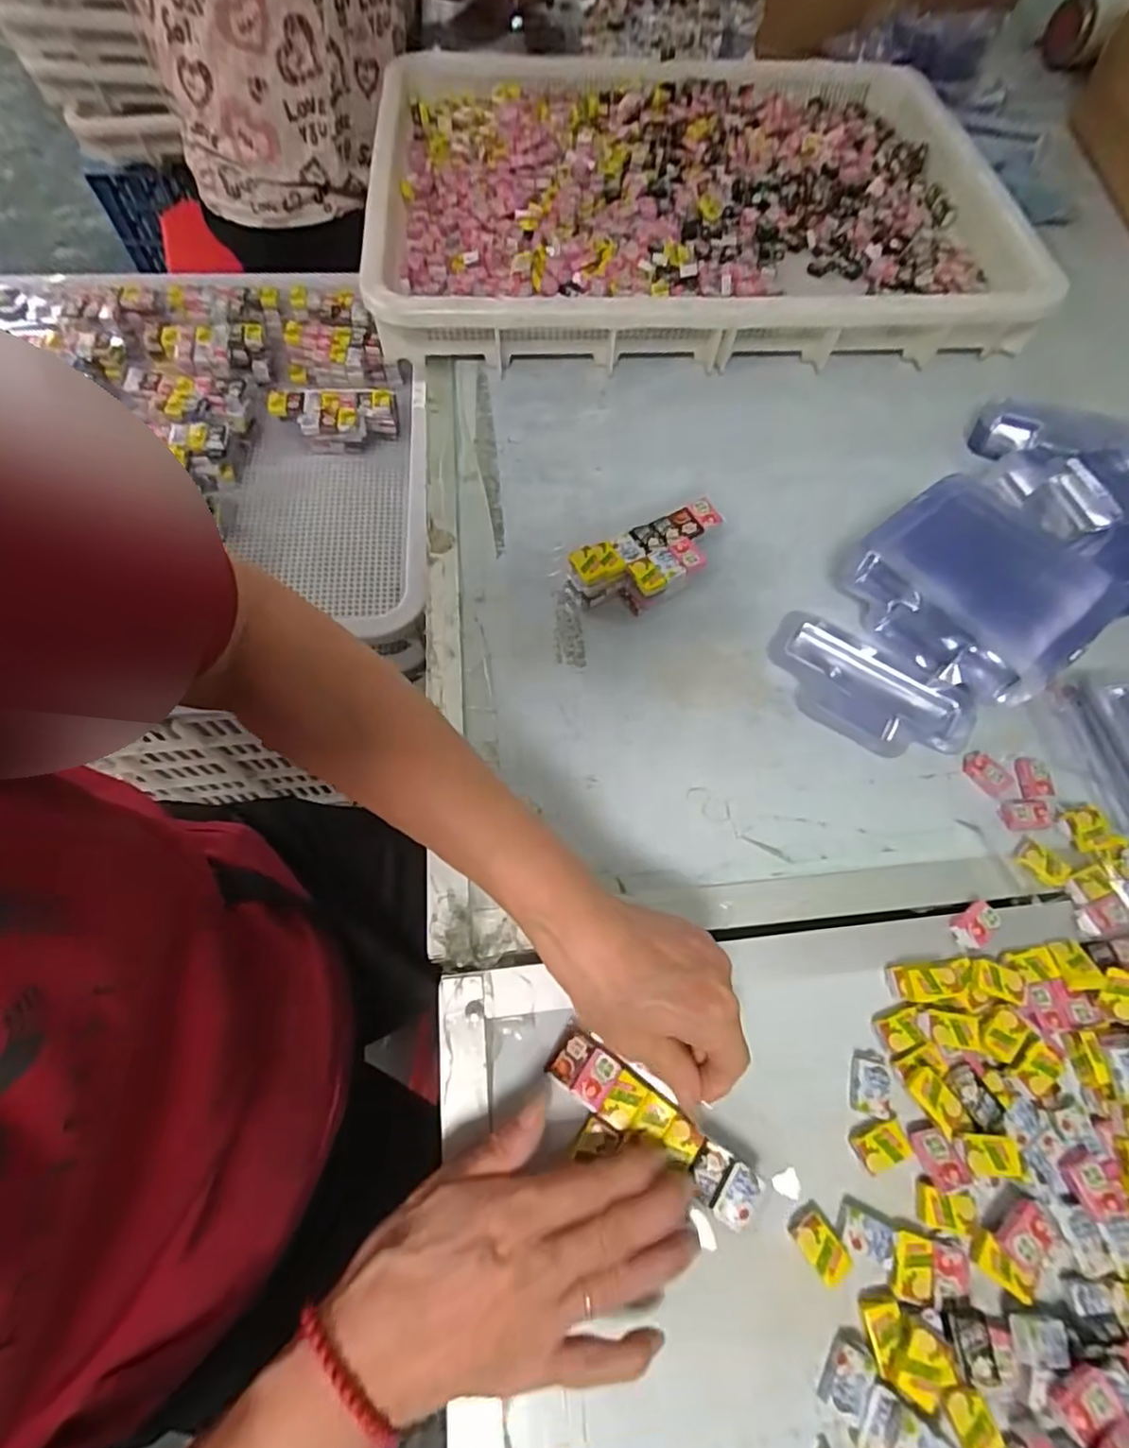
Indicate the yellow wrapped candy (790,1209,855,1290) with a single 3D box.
[{"bbox_3d":[0.123,0.250,0.292,0.017,0.009,0.029,-35,69,-14],"label":"yellow wrapped candy"}]

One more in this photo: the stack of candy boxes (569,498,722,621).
[{"bbox_3d":[0.063,-0.113,0.440,0.113,0.041,0.052,-27,67,-11],"label":"stack of candy boxes"}]

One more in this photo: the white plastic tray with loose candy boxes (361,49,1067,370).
[{"bbox_3d":[0.125,-0.554,0.638,0.645,0.072,0.486,-5,65,-1],"label":"white plastic tray with loose candy boxes"}]

